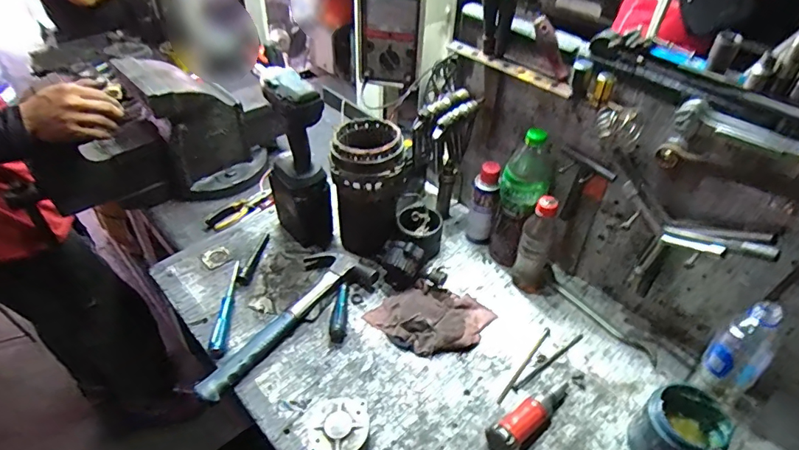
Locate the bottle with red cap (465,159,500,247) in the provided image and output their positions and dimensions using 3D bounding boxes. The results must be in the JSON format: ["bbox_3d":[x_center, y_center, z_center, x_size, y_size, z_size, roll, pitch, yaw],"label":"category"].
[{"bbox_3d":[0.157,-0.034,0.886,0.041,0.173,0.048,0,43,-4],"label":"bottle with red cap"}]

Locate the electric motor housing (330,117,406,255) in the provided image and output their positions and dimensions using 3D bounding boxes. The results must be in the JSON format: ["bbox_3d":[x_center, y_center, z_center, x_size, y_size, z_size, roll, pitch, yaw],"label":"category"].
[{"bbox_3d":[-0.057,-0.064,0.861,0.123,0.229,0.129,-1,43,-5],"label":"electric motor housing"}]

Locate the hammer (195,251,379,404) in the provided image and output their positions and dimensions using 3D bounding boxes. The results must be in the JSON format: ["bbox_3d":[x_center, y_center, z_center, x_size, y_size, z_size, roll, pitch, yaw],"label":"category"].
[{"bbox_3d":[-0.197,0.143,0.772,0.116,0.032,0.329,34,51,29],"label":"hammer"}]

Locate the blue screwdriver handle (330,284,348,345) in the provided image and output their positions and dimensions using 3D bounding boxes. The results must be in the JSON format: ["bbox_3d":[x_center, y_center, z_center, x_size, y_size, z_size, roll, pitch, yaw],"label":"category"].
[{"bbox_3d":[-0.101,0.148,0.781,0.025,0.019,0.103,1,43,-3],"label":"blue screwdriver handle"}]

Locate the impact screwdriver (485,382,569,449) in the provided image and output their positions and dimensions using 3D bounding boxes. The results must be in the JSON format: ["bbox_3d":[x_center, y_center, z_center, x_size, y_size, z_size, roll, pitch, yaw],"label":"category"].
[{"bbox_3d":[0.186,0.262,0.654,0.169,0.049,0.041,-30,52,-31],"label":"impact screwdriver"}]

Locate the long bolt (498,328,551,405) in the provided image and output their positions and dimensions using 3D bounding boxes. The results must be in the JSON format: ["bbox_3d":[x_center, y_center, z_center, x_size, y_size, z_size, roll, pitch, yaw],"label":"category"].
[{"bbox_3d":[0.200,0.219,0.735,0.011,0.005,0.167,30,49,25],"label":"long bolt"}]

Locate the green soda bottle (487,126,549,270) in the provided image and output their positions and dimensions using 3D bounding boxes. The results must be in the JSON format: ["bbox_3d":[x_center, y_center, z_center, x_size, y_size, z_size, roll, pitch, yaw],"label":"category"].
[{"bbox_3d":[0.209,-0.037,0.819,0.080,0.270,0.080,16,44,14],"label":"green soda bottle"}]

